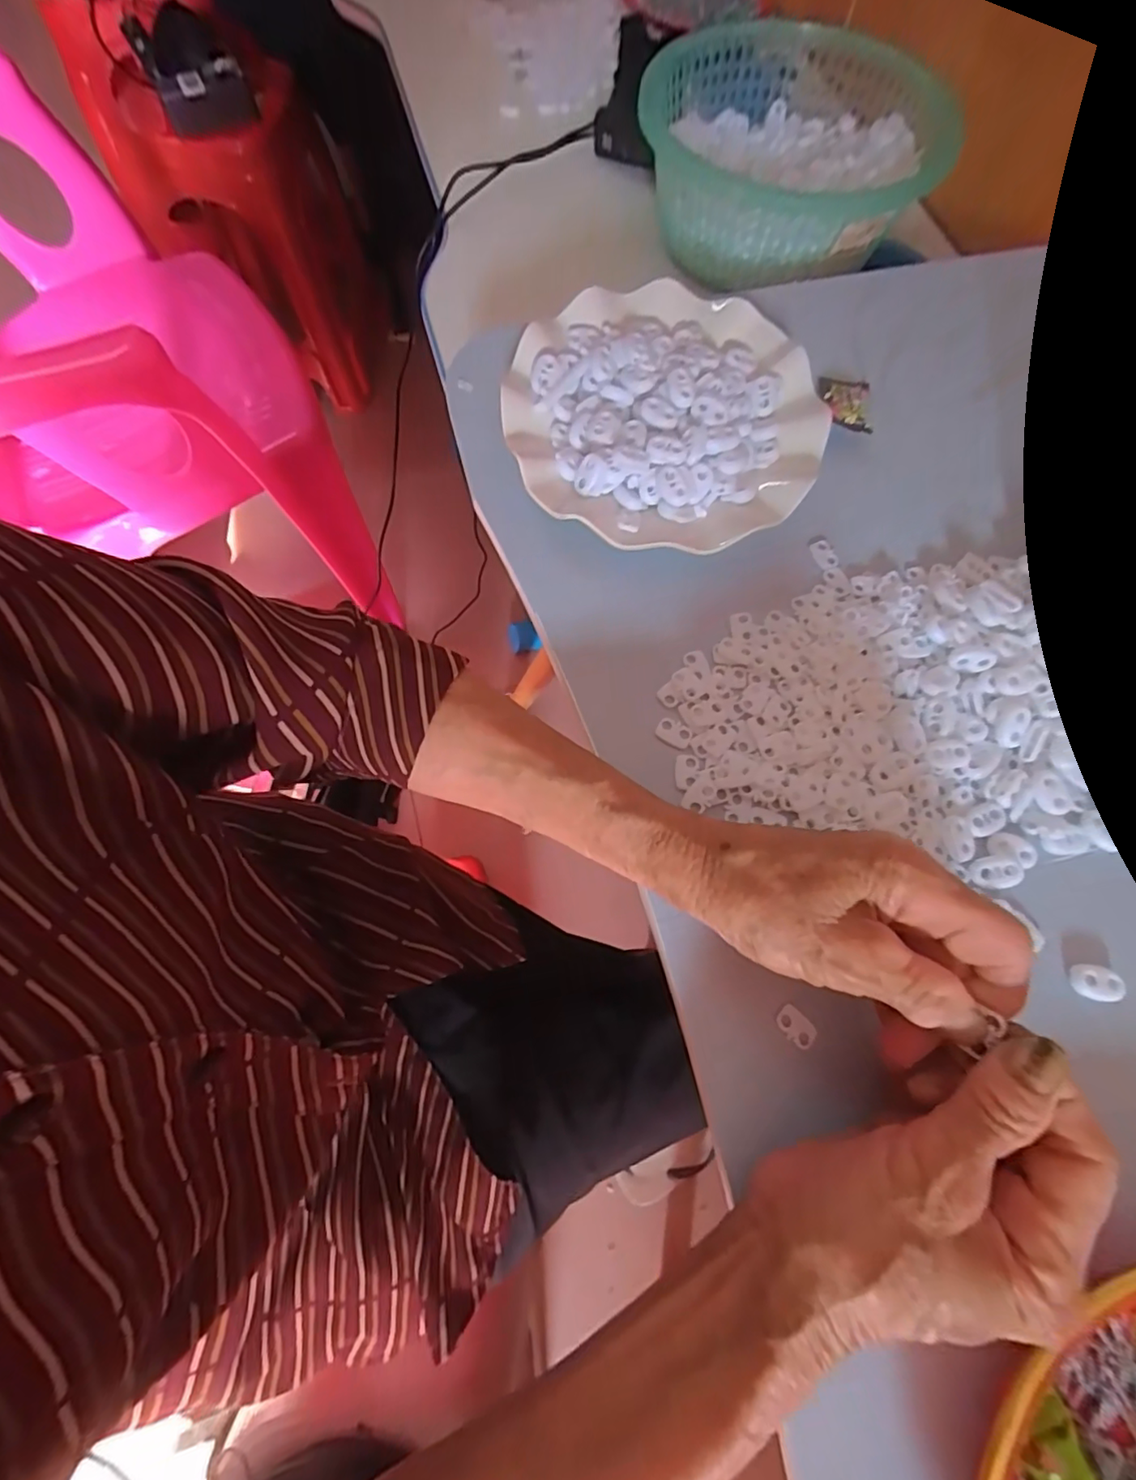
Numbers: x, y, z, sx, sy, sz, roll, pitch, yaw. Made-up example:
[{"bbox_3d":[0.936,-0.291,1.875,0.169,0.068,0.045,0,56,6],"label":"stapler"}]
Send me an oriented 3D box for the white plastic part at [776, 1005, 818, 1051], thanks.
[{"bbox_3d":[0.101,0.126,0.252,0.012,0.004,0.017,-34,75,-12],"label":"white plastic part"}]

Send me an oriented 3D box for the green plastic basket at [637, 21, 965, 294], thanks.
[{"bbox_3d":[0.165,-0.462,0.453,0.208,0.077,0.208,-1,71,-1],"label":"green plastic basket"}]

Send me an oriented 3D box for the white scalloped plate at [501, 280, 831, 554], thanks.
[{"bbox_3d":[0.056,-0.183,0.325,0.172,0.030,0.171,0,71,-1],"label":"white scalloped plate"}]

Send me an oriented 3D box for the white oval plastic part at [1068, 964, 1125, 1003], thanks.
[{"bbox_3d":[0.240,0.110,0.260,0.021,0.005,0.015,10,71,2],"label":"white oval plastic part"}]

